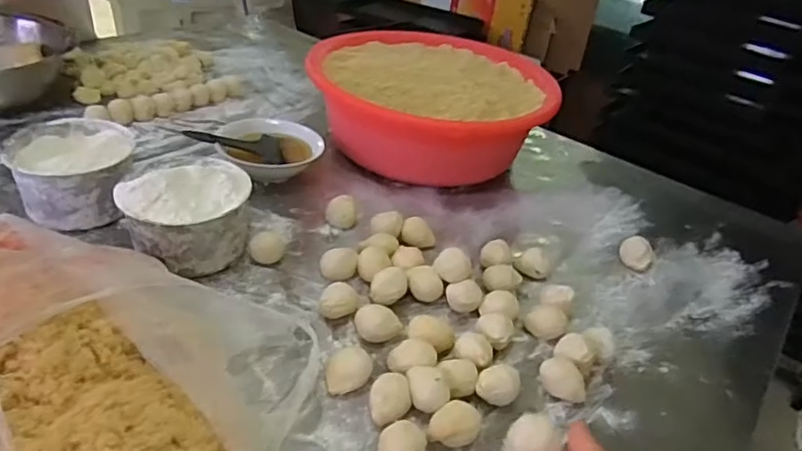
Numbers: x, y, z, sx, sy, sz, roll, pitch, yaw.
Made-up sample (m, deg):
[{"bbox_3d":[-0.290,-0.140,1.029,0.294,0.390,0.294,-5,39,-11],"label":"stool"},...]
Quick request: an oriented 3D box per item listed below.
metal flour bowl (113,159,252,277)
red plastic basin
[{"bbox_3d":[-0.263,-0.016,0.719,0.143,0.116,0.130,6,34,-4],"label":"metal flour bowl"},{"bbox_3d":[0.030,-0.246,1.065,0.388,0.120,0.426,4,37,-3],"label":"red plastic basin"}]

